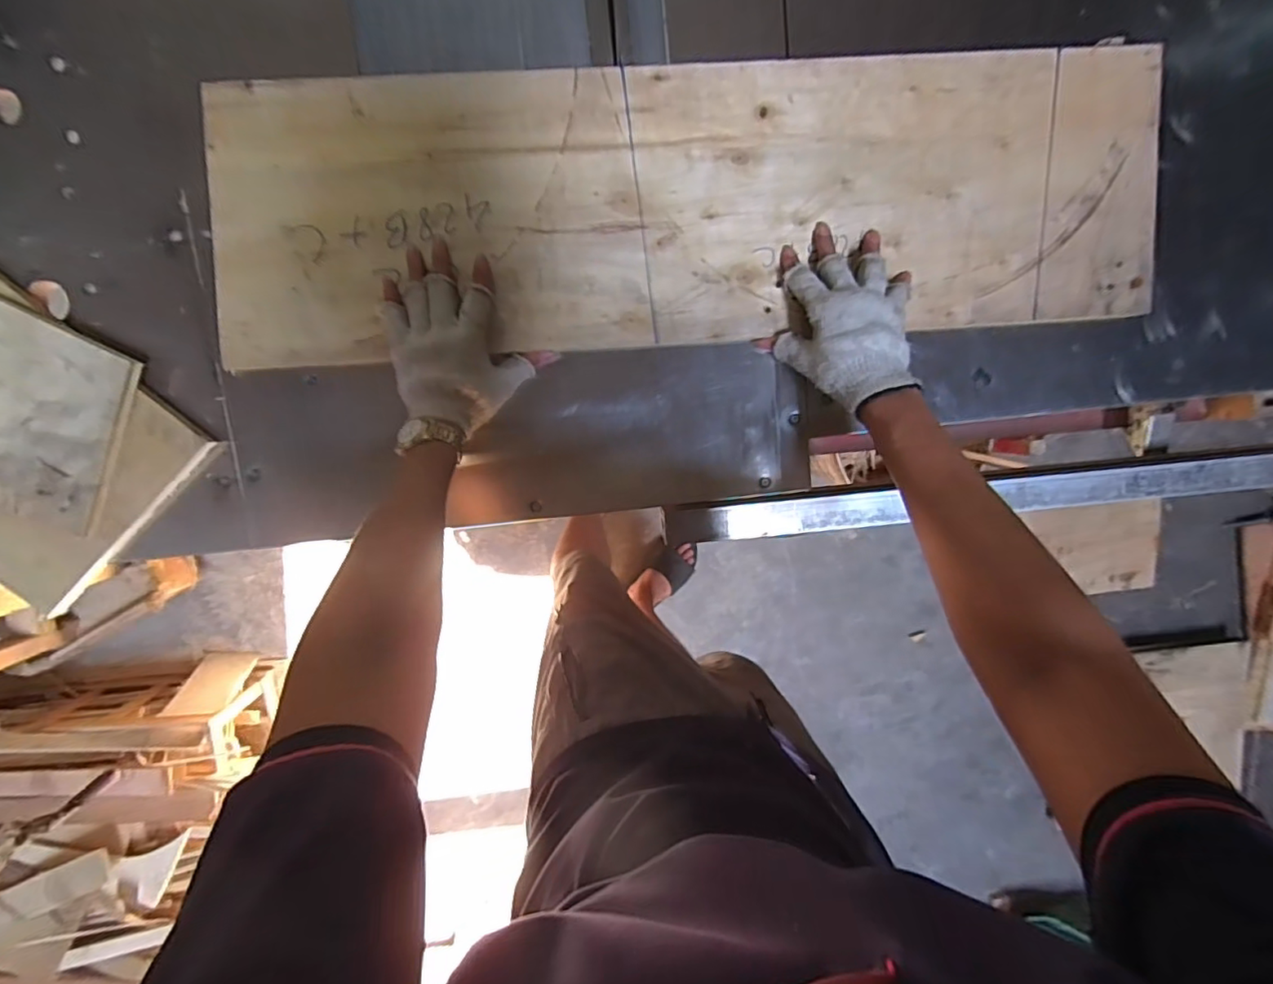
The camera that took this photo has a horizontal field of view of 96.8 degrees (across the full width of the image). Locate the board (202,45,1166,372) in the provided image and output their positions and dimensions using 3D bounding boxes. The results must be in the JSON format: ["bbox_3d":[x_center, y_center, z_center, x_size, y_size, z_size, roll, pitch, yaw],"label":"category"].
[{"bbox_3d":[0.053,-0.270,0.536,0.872,0.024,0.247,-4,96,-2],"label":"board"}]

